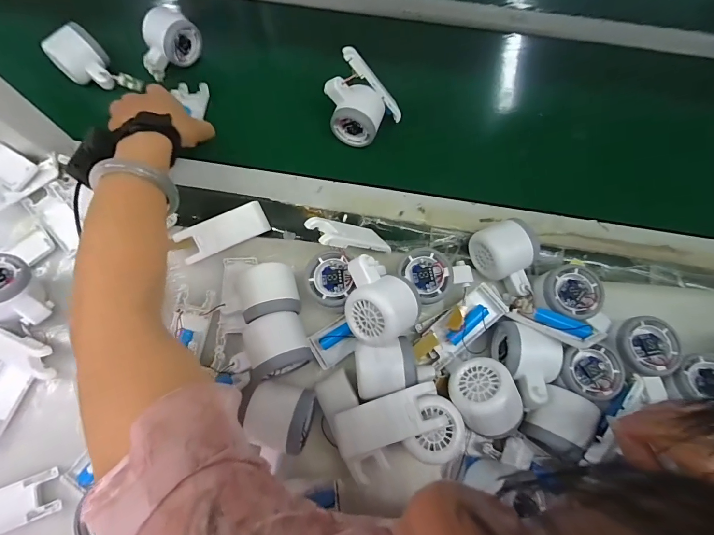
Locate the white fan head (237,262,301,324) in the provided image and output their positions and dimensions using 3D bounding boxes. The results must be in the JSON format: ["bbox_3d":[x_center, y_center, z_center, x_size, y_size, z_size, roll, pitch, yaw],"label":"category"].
[{"bbox_3d":[-0.091,0.028,0.391,0.056,0.051,0.053,-11,73,-4],"label":"white fan head"}]

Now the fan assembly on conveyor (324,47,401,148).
[{"bbox_3d":[0.005,-0.207,0.462,0.084,0.074,0.073,33,75,9],"label":"fan assembly on conveyor"}]

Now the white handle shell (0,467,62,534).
[{"bbox_3d":[-0.332,0.228,0.345,0.100,0.009,0.039,-20,74,-7],"label":"white handle shell"}]

